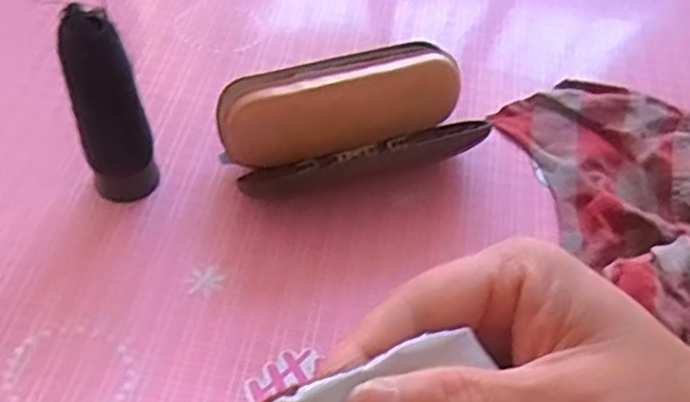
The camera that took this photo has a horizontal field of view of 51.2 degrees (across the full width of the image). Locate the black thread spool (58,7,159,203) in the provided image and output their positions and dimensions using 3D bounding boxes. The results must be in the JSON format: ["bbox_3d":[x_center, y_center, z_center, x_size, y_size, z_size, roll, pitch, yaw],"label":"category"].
[{"bbox_3d":[-0.124,-0.046,0.384,0.037,0.120,0.034,2,52,-3],"label":"black thread spool"}]

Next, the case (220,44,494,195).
[{"bbox_3d":[0.003,-0.056,0.454,0.161,0.057,0.076,-9,53,-11],"label":"case"}]

